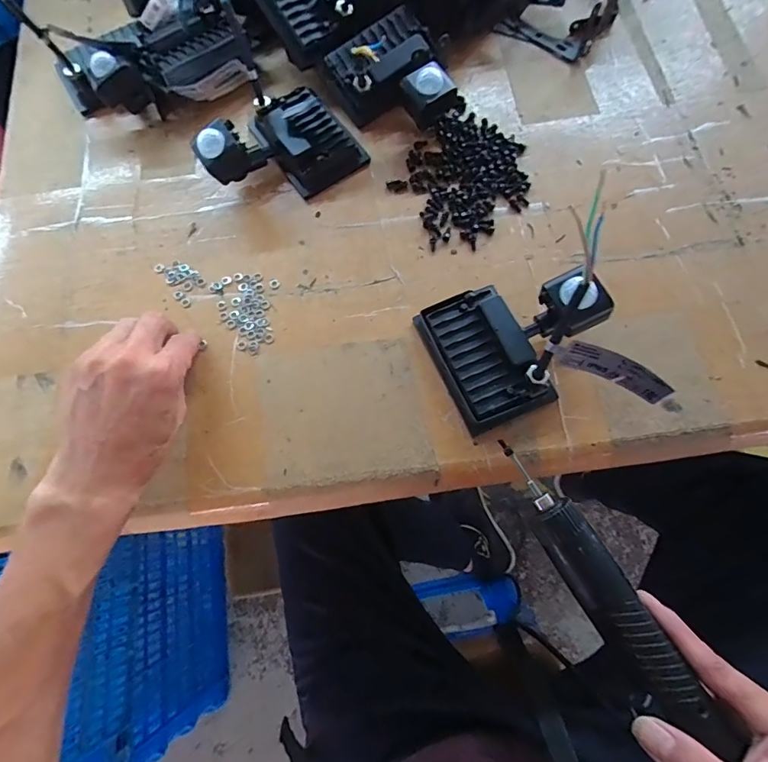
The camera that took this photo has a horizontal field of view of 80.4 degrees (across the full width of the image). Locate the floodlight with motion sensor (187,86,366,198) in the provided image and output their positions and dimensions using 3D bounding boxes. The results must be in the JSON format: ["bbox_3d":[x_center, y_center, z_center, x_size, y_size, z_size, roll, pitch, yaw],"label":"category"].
[{"bbox_3d":[-0.097,-0.217,0.405,0.131,0.060,0.098,-31,74,-7],"label":"floodlight with motion sensor"}]

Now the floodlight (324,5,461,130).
[{"bbox_3d":[0.012,-0.279,0.418,0.098,0.051,0.124,-32,74,-7],"label":"floodlight"}]

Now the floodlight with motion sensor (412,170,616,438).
[{"bbox_3d":[0.102,-0.039,0.336,0.128,0.067,0.109,-25,74,-5],"label":"floodlight with motion sensor"}]

